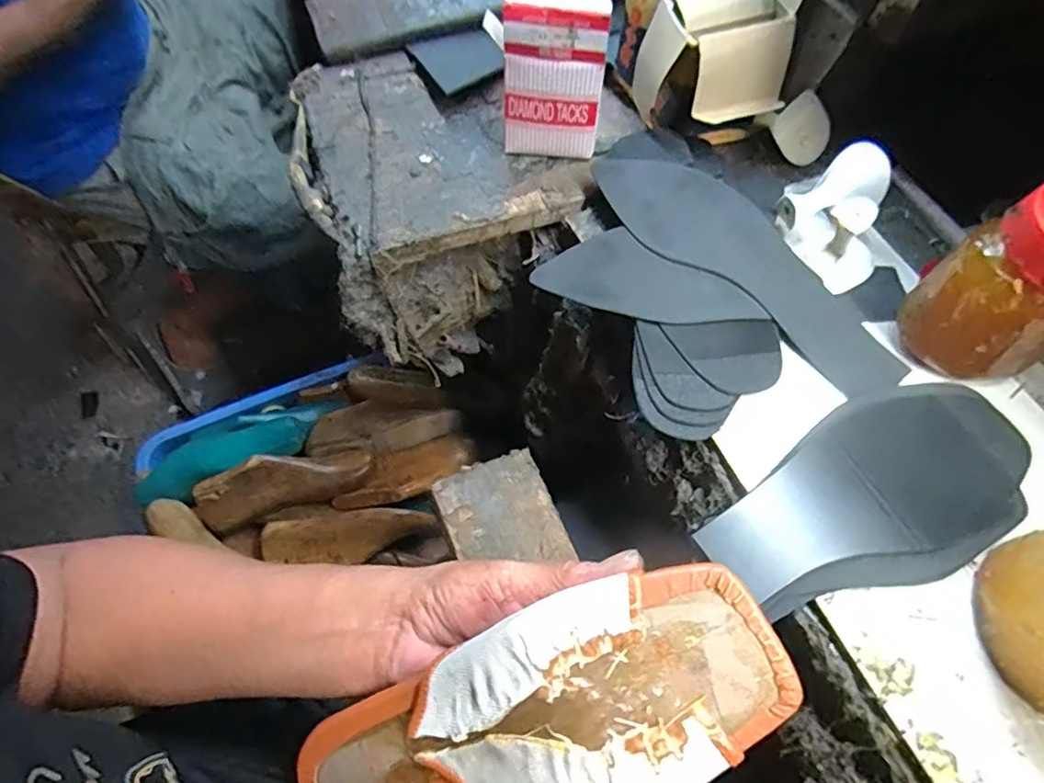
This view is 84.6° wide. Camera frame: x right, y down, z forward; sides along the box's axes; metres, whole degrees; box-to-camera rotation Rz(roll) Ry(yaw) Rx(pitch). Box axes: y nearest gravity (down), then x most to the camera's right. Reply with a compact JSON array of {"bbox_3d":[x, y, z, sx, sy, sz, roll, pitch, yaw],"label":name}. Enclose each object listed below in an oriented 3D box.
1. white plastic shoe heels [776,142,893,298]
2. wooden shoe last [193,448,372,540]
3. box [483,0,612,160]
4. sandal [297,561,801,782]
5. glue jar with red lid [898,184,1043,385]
[{"bbox_3d":[0.224,-0.121,0.399,0.067,0.055,0.075,-31,66,-12],"label":"white plastic shoe heels"},{"bbox_3d":[-0.312,0.118,0.745,0.219,0.052,0.071,-18,65,-6],"label":"wooden shoe last"},{"bbox_3d":[0.020,-0.236,0.435,0.083,0.122,0.030,5,64,5],"label":"box"},{"bbox_3d":[-0.003,0.148,0.254,0.231,0.039,0.079,-26,64,13],"label":"sandal"},{"bbox_3d":[0.288,-0.057,0.334,0.072,0.107,0.073,-1,64,2],"label":"glue jar with red lid"}]

